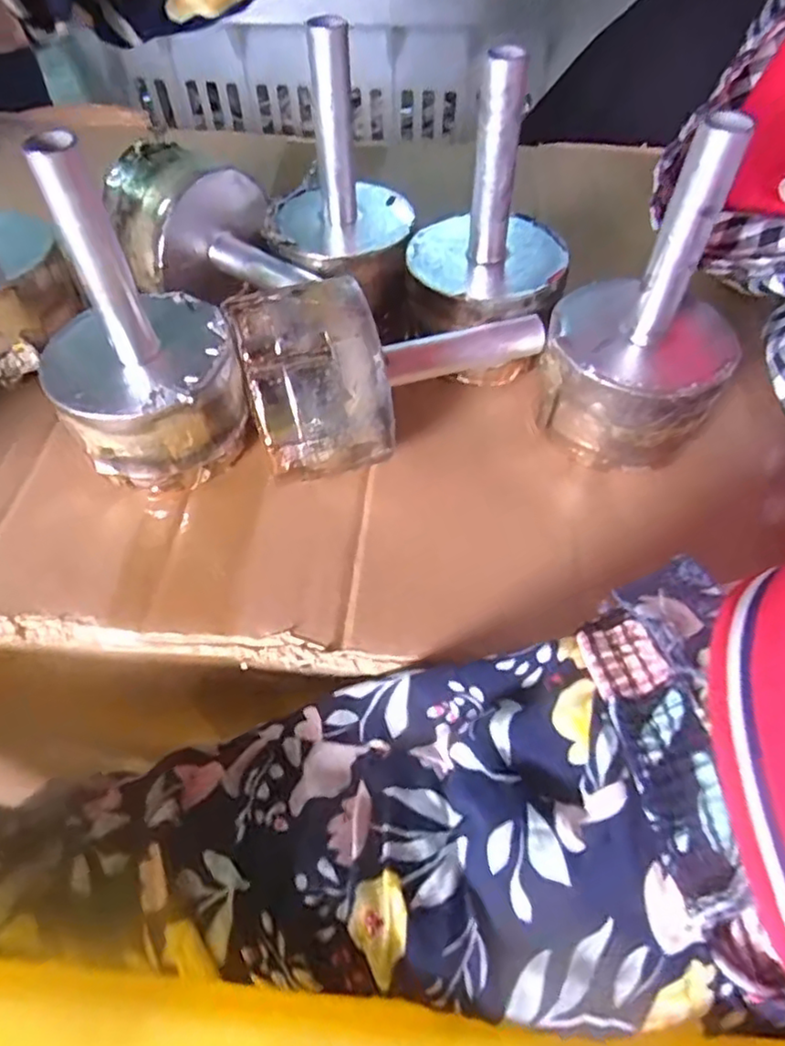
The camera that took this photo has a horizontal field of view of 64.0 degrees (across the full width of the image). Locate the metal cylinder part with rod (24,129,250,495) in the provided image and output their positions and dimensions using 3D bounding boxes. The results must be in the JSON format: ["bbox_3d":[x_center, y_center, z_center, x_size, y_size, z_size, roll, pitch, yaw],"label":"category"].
[{"bbox_3d":[-0.084,-0.063,0.201,0.056,0.106,0.057,-16,52,-8],"label":"metal cylinder part with rod"}]

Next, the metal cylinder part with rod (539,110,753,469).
[{"bbox_3d":[0.082,-0.070,0.203,0.061,0.096,0.059,20,55,19],"label":"metal cylinder part with rod"}]

